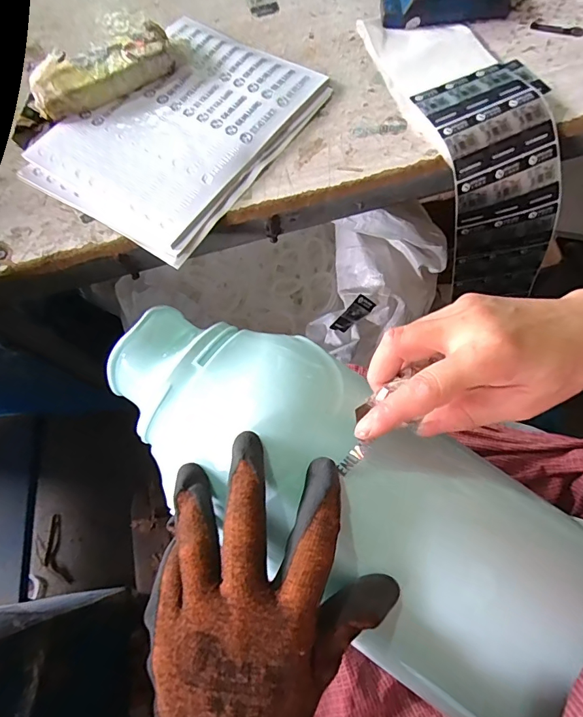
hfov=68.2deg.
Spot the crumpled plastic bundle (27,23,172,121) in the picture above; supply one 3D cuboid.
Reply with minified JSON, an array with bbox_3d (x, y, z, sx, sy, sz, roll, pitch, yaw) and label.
[{"bbox_3d":[-0.195,-0.295,0.444,0.145,0.031,0.049,-27,71,-6],"label":"crumpled plastic bundle"}]

